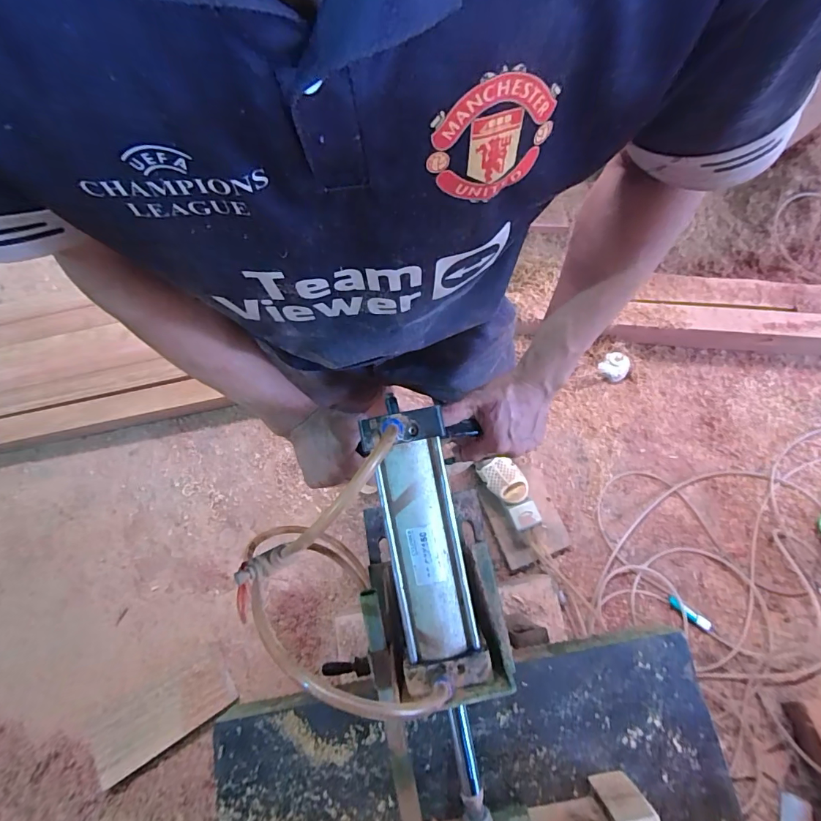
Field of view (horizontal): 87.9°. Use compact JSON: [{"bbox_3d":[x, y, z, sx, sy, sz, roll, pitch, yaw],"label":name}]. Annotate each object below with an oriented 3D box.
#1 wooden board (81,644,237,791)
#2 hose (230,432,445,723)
[{"bbox_3d":[-0.627,0.762,1.080,0.343,0.042,0.161,-31,71,-10],"label":"wooden board"},{"bbox_3d":[-0.065,0.135,0.335,0.149,0.091,0.214,-12,74,-1],"label":"hose"}]

